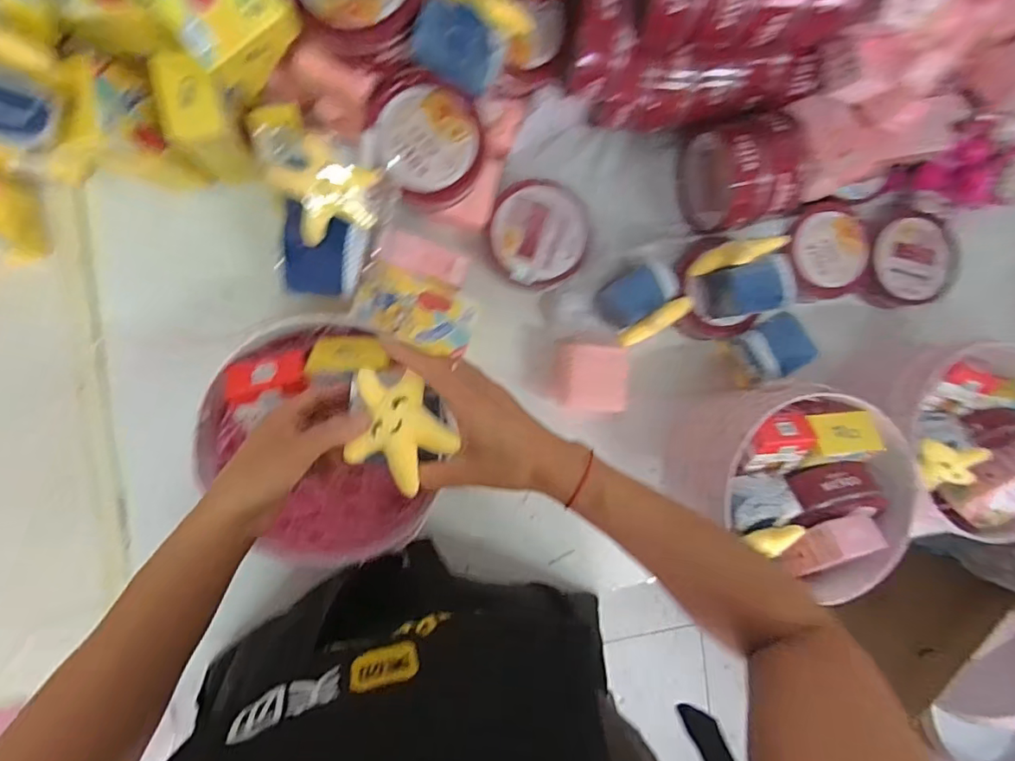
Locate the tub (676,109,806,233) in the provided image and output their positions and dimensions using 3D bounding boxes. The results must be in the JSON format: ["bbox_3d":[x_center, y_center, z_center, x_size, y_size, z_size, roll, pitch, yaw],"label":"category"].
[{"bbox_3d":[0.274,-0.242,0.614,0.101,0.112,0.121,-15,92,-9],"label":"tub"}]

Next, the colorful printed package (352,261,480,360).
[{"bbox_3d":[-0.097,-0.075,0.569,0.125,0.011,0.072,20,87,-9],"label":"colorful printed package"}]

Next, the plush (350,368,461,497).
[{"bbox_3d":[-0.078,0.039,0.398,0.073,0.020,0.087,3,90,-9],"label":"plush"}]

